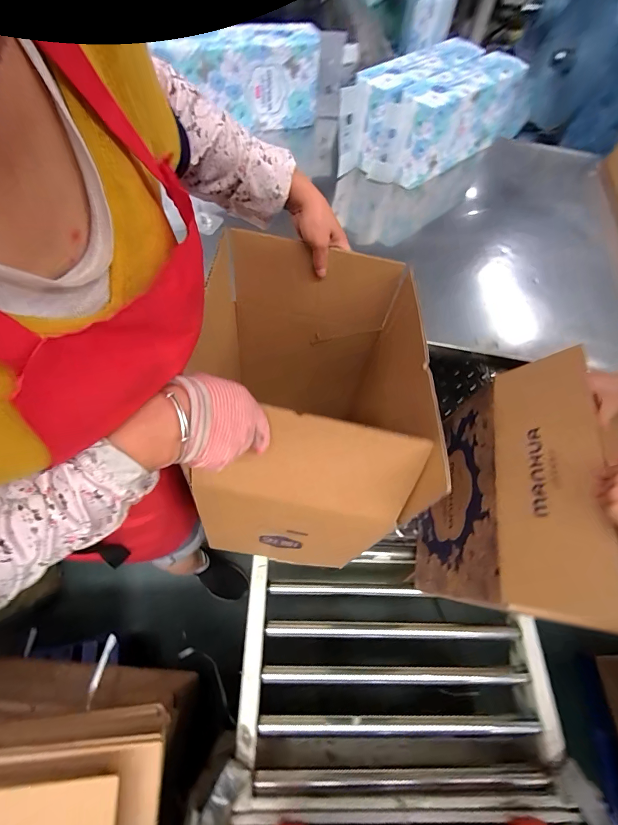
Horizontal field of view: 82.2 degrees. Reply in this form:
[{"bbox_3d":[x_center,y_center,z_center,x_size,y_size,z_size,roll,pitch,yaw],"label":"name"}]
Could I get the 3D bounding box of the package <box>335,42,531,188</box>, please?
[{"bbox_3d":[0.245,-0.628,0.758,0.372,0.160,0.170,-36,72,-18],"label":"package"}]

